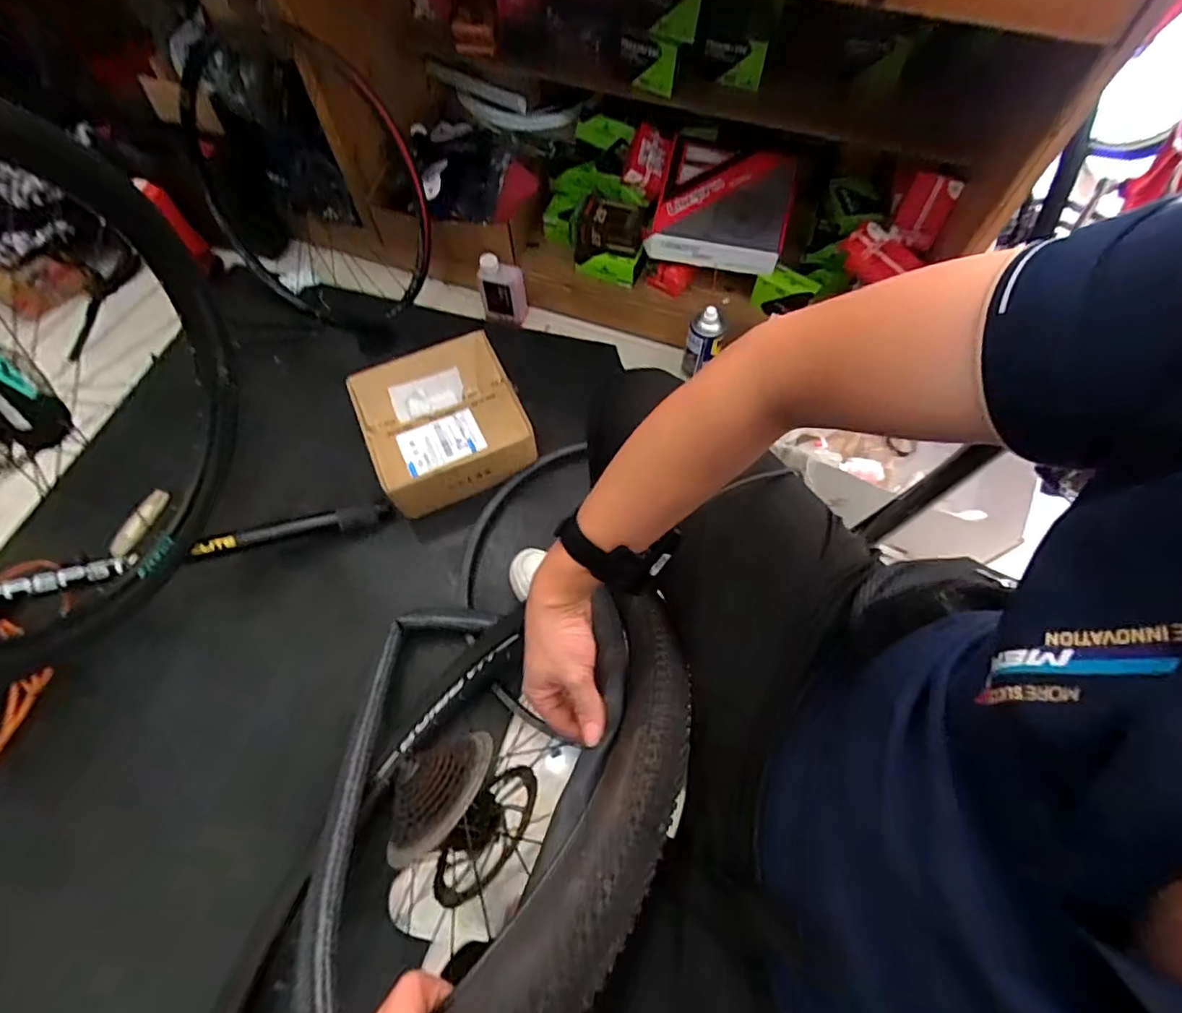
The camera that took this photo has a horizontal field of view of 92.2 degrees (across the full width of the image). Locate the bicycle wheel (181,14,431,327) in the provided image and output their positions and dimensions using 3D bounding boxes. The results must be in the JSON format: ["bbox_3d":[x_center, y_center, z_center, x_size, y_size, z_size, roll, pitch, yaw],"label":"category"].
[{"bbox_3d":[-0.562,-0.624,1.141,0.576,0.529,0.094,17,45,17],"label":"bicycle wheel"}]

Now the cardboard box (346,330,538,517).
[{"bbox_3d":[-0.275,-0.161,1.052,0.275,0.108,0.269,-23,65,-10],"label":"cardboard box"}]

